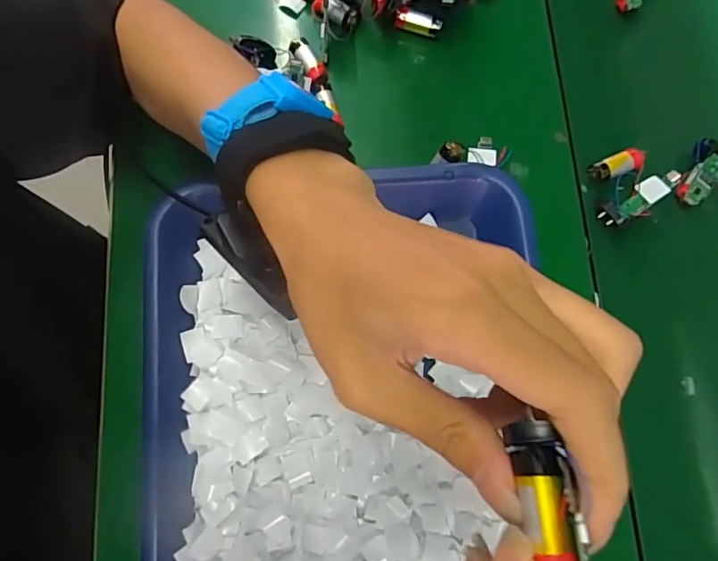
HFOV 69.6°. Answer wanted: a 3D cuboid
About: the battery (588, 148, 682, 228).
[{"bbox_3d":[0.192,-0.069,0.369,0.046,0.034,0.049,-21,78,-3],"label":"battery"}]

